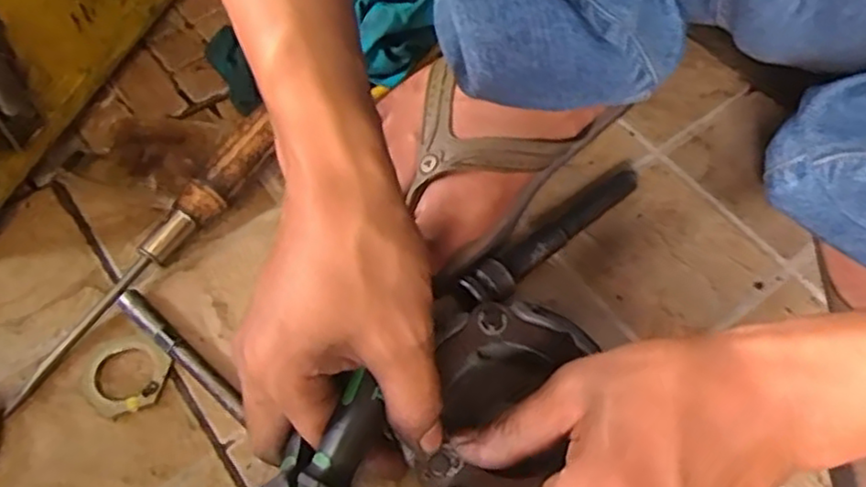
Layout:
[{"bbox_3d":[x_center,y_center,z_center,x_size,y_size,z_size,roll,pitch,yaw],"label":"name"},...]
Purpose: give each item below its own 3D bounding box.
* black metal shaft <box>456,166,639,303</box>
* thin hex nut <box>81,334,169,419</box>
[{"bbox_3d":[0.070,-0.005,0.384,0.130,0.022,0.018,-35,66,-20],"label":"black metal shaft"},{"bbox_3d":[-0.154,0.066,0.344,0.041,0.004,0.041,10,59,4],"label":"thin hex nut"}]

